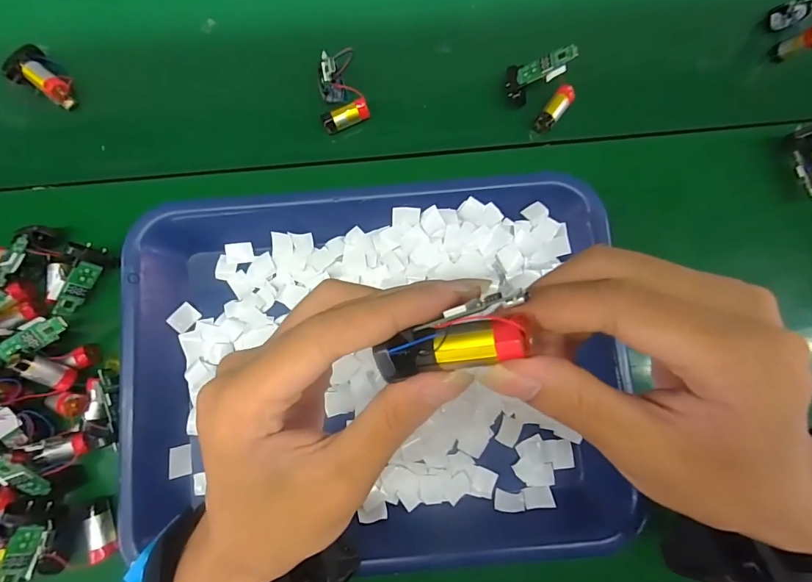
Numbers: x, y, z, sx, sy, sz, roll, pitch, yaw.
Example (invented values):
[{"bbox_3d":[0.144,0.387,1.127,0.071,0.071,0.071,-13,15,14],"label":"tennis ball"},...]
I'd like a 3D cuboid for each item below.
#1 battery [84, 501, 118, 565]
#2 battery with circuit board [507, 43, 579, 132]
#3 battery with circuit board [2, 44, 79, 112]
[{"bbox_3d":[-0.209,0.164,0.283,0.013,0.011,0.037,-14,86,-2],"label":"battery"},{"bbox_3d":[0.106,-0.160,0.316,0.040,0.037,0.054,-44,87,-4],"label":"battery with circuit board"},{"bbox_3d":[-0.289,-0.172,0.330,0.047,0.021,0.031,31,86,2],"label":"battery with circuit board"}]

